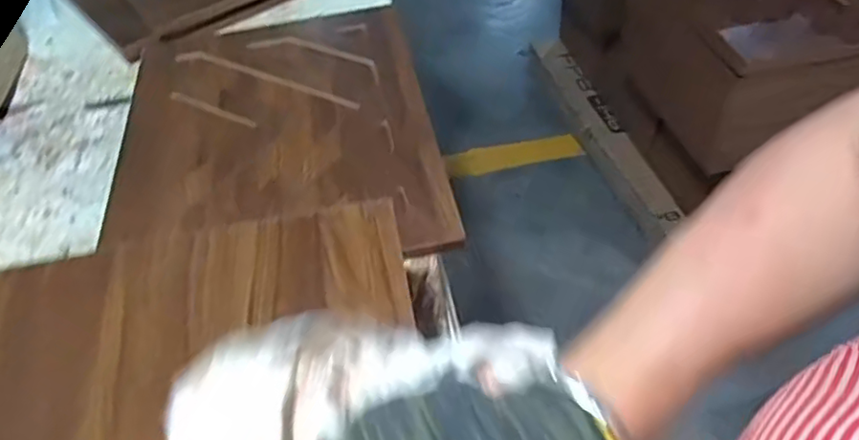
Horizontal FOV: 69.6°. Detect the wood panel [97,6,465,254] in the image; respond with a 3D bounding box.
[{"bbox_3d":[-0.172,-0.111,0.694,0.338,0.032,0.420,-8,46,-4],"label":"wood panel"}]

